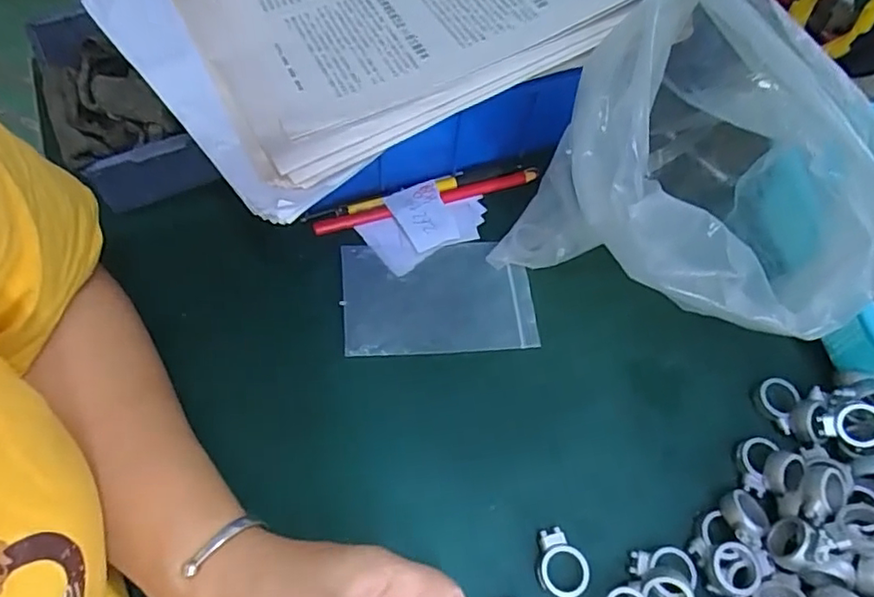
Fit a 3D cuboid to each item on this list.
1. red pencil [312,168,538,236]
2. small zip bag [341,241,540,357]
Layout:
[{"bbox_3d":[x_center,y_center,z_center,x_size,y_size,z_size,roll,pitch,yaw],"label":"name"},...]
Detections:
[{"bbox_3d":[-0.005,-0.070,0.412,0.165,0.010,0.010,-14,64,-12],"label":"red pencil"},{"bbox_3d":[0.001,-0.001,0.383,0.123,0.005,0.077,-2,65,-5],"label":"small zip bag"}]

